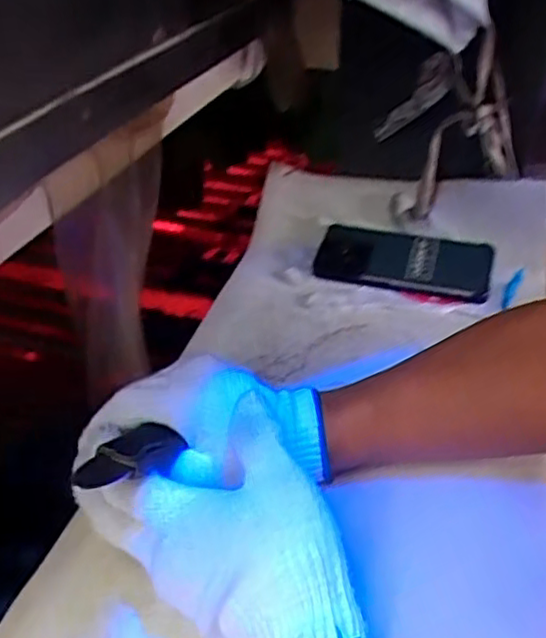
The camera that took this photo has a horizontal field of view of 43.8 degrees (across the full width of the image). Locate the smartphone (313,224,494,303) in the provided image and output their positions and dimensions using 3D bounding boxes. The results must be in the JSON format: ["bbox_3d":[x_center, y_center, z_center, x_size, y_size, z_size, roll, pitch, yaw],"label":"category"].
[{"bbox_3d":[0.126,-0.057,0.656,0.163,0.009,0.075,11,52,11],"label":"smartphone"}]

